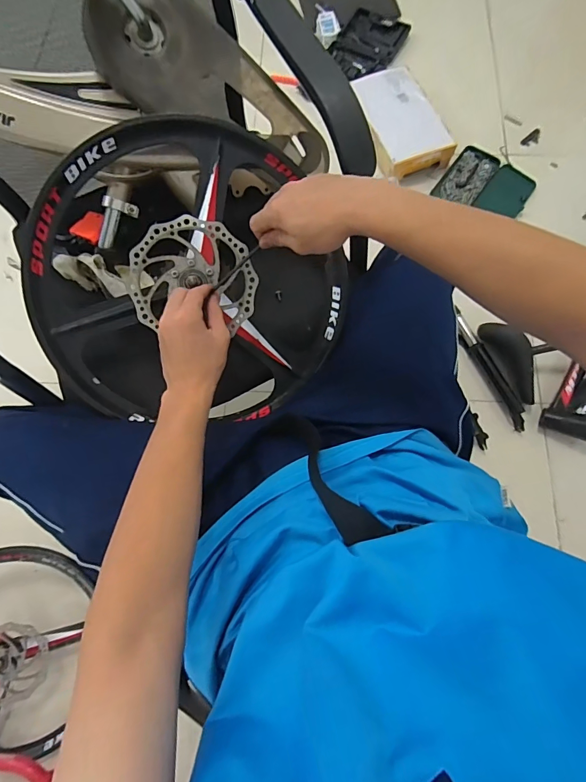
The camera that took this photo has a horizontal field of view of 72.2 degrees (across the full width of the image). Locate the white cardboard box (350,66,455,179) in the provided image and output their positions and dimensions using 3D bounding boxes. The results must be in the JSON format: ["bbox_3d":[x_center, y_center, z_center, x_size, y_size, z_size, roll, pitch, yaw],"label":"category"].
[{"bbox_3d":[0.320,-0.807,1.209,0.211,0.082,0.340,-18,73,-4],"label":"white cardboard box"}]

